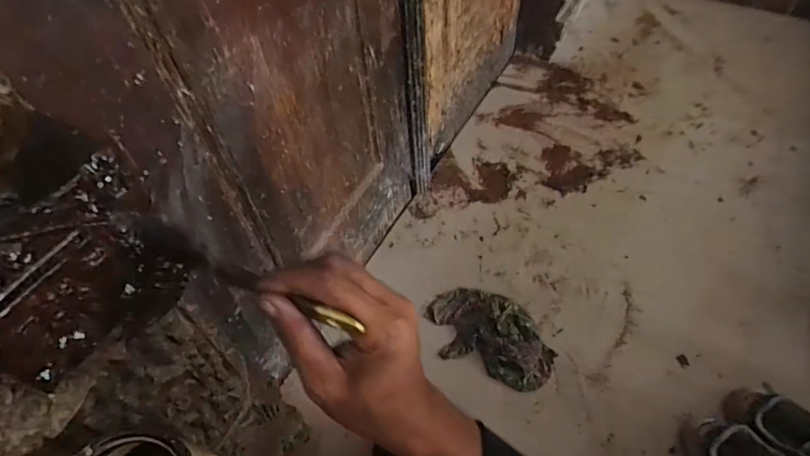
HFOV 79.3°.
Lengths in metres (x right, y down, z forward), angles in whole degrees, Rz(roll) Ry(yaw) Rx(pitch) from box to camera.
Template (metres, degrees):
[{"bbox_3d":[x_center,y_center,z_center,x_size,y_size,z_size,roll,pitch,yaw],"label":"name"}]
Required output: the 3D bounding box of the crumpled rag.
[{"bbox_3d":[0.170,0.206,0.986,0.265,0.035,0.163,21,58,18],"label":"crumpled rag"}]

